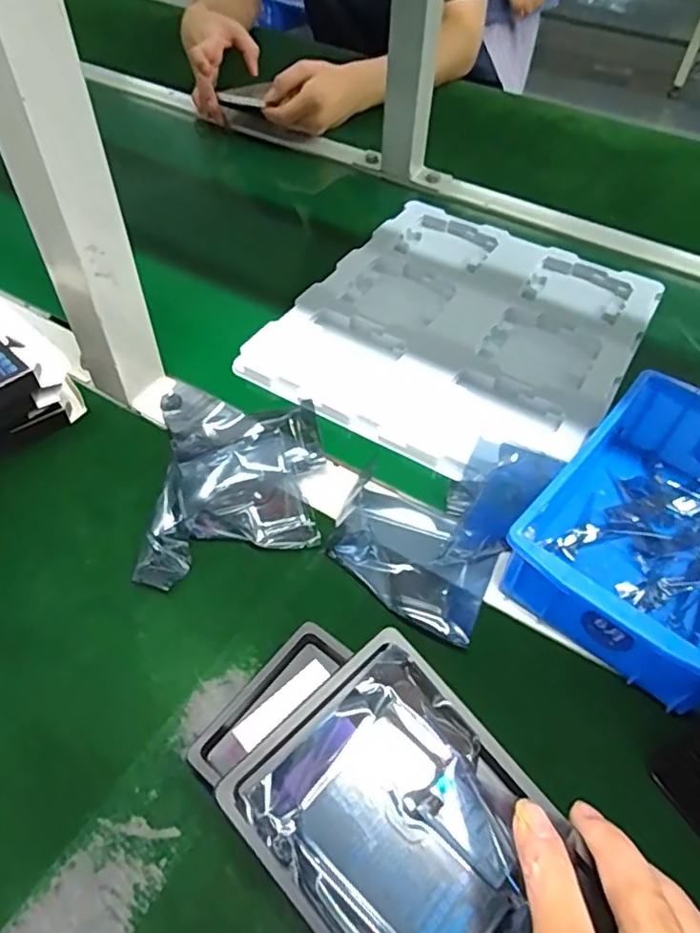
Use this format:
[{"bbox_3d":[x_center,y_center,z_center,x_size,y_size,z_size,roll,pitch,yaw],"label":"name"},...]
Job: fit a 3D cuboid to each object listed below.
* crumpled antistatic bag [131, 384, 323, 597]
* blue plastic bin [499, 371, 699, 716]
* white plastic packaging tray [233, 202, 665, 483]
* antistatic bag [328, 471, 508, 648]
[{"bbox_3d":[-0.077,-0.002,0.409,0.112,0.034,0.159,-3,51,-5],"label":"crumpled antistatic bag"},{"bbox_3d":[0.194,0.033,0.376,0.125,0.061,0.202,35,57,24],"label":"blue plastic bin"},{"bbox_3d":[0.102,-0.129,0.531,0.269,0.017,0.309,27,54,18],"label":"white plastic packaging tray"},{"bbox_3d":[0.041,0.052,0.391,0.108,0.008,0.091,25,54,17],"label":"antistatic bag"}]

